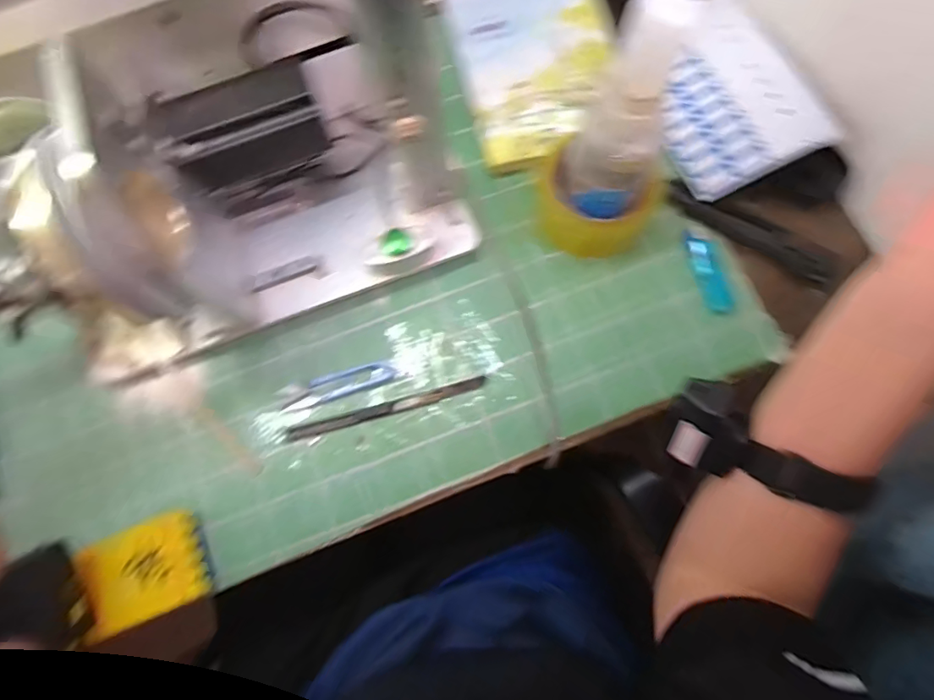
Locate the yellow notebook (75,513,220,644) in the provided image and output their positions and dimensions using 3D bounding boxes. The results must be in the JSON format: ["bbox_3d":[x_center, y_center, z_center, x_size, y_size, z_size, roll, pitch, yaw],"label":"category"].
[{"bbox_3d":[-0.243,0.169,0.393,0.082,0.024,0.069,-23,75,-2],"label":"yellow notebook"}]

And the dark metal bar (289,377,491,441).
[{"bbox_3d":[-0.068,0.050,0.431,0.170,0.008,0.011,-15,75,0],"label":"dark metal bar"}]

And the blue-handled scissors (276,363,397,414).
[{"bbox_3d":[-0.110,0.031,0.437,0.100,0.006,0.022,-16,75,-1],"label":"blue-handled scissors"}]

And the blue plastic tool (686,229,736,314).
[{"bbox_3d":[0.212,-0.069,0.442,0.024,0.006,0.076,-14,75,0],"label":"blue plastic tool"}]

